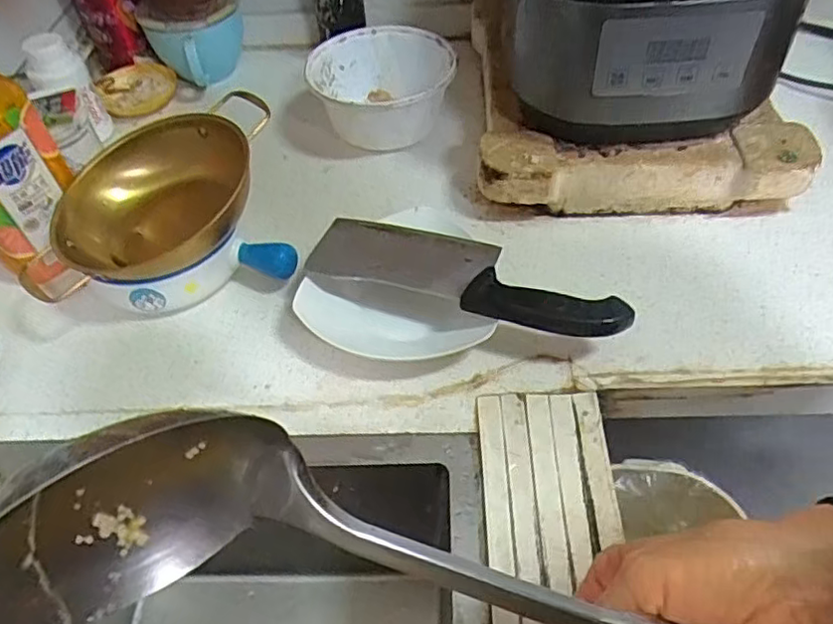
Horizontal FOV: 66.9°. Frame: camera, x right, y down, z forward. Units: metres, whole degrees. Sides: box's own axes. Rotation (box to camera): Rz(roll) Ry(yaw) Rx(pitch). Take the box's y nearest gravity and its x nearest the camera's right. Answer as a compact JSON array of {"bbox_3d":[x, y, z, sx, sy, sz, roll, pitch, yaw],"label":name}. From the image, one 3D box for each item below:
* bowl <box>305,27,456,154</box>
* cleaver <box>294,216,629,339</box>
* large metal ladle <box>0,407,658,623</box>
[{"bbox_3d":[-0.038,-0.253,0.728,0.154,0.078,0.160,-3,50,4],"label":"bowl"},{"bbox_3d":[0.042,-0.037,0.534,0.266,0.017,0.081,13,53,17],"label":"cleaver"},{"bbox_3d":[0.010,0.111,0.237,0.328,0.057,0.080,16,51,-5],"label":"large metal ladle"}]

